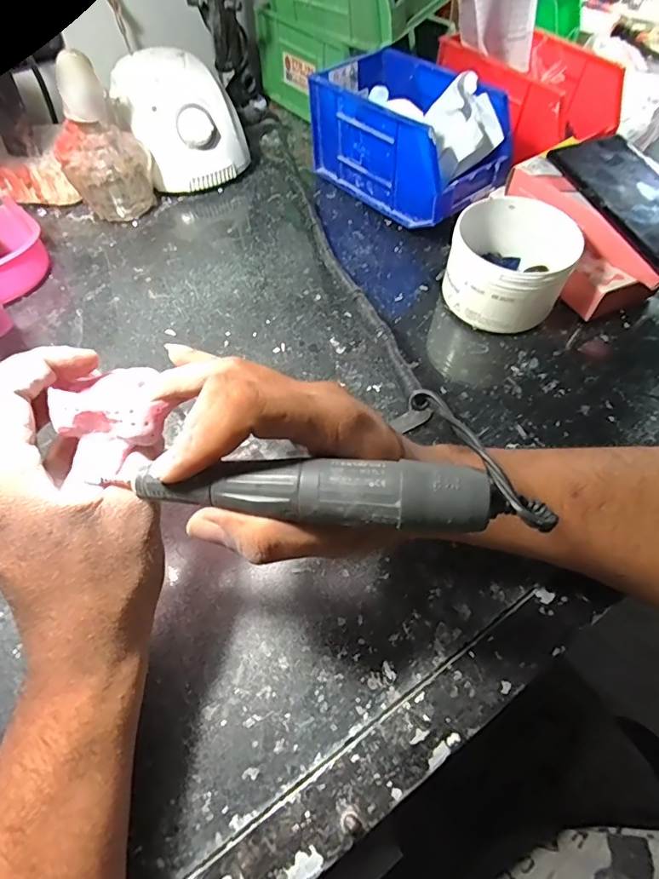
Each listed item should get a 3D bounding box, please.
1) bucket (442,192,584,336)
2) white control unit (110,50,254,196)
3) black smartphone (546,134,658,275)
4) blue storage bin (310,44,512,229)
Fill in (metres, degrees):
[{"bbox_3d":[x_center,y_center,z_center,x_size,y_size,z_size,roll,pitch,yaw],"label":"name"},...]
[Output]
[{"bbox_3d":[0.141,-0.137,0.388,0.088,0.065,0.094,1,58,-1],"label":"bucket"},{"bbox_3d":[-0.148,-0.313,0.483,0.097,0.082,0.127,-29,63,-18],"label":"white control unit"},{"bbox_3d":[0.243,-0.187,0.377,0.075,0.014,0.167,-16,60,-11],"label":"black smartphone"},{"bbox_3d":[0.069,-0.278,0.457,0.095,0.095,0.186,-35,65,-21],"label":"blue storage bin"}]

